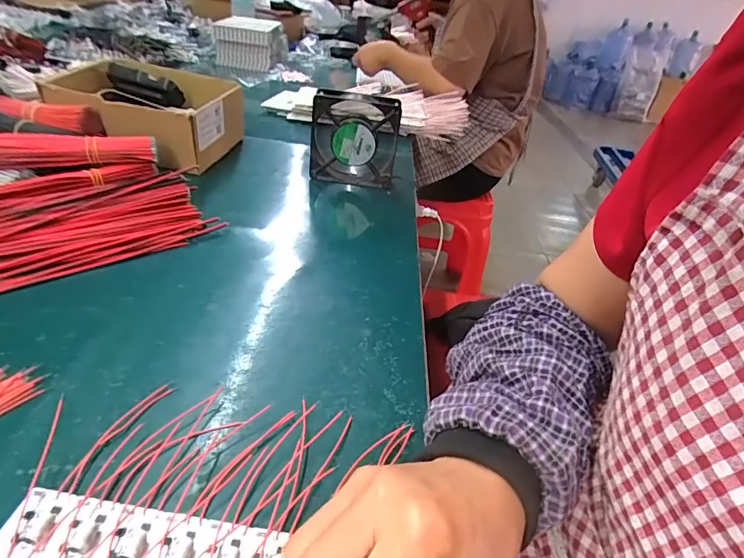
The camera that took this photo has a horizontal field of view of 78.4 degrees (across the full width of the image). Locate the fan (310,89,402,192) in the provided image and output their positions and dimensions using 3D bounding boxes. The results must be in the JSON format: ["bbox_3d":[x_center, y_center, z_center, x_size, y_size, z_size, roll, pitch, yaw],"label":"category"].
[{"bbox_3d":[-0.025,-0.193,0.642,0.122,0.119,0.036,6,34,-3],"label":"fan"}]

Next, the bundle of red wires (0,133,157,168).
[{"bbox_3d":[-0.407,-0.144,0.510,0.291,0.036,0.025,-3,36,-16],"label":"bundle of red wires"}]

